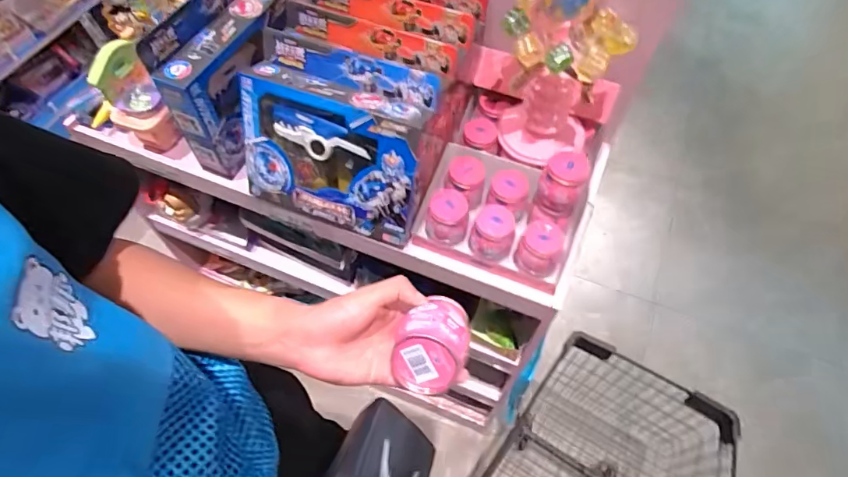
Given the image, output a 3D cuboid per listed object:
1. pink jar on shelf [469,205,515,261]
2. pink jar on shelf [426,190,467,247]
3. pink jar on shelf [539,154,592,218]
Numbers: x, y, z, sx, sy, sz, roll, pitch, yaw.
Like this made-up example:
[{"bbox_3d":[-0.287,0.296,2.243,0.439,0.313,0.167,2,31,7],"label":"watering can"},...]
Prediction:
[{"bbox_3d":[0.101,-0.008,0.732,0.059,0.075,0.059,0,58,0],"label":"pink jar on shelf"},{"bbox_3d":[0.034,-0.033,0.742,0.057,0.070,0.059,0,58,0],"label":"pink jar on shelf"},{"bbox_3d":[0.193,-0.074,0.692,0.051,0.088,0.050,0,58,0],"label":"pink jar on shelf"}]

